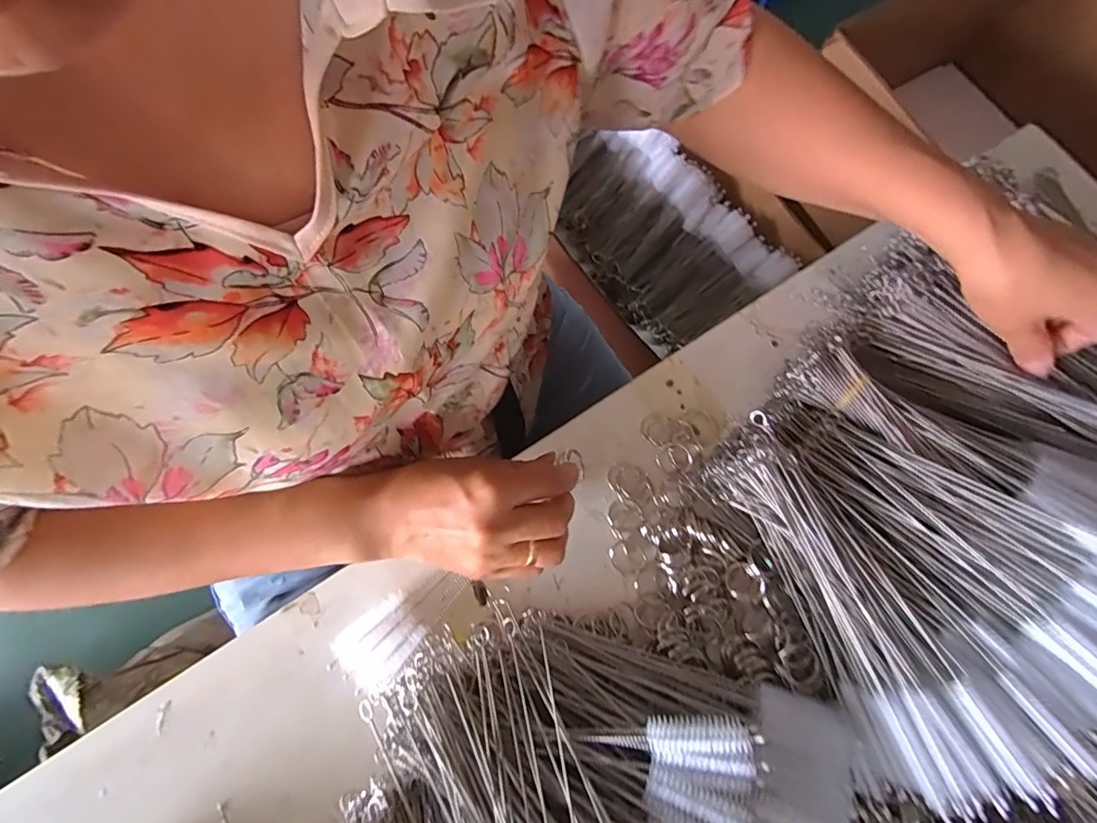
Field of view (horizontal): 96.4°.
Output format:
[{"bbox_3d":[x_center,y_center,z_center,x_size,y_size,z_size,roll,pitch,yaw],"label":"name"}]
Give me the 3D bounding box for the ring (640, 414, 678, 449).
[{"bbox_3d":[0.083,0.014,0.369,0.027,0.006,0.025,0,75,-2],"label":"ring"}]

